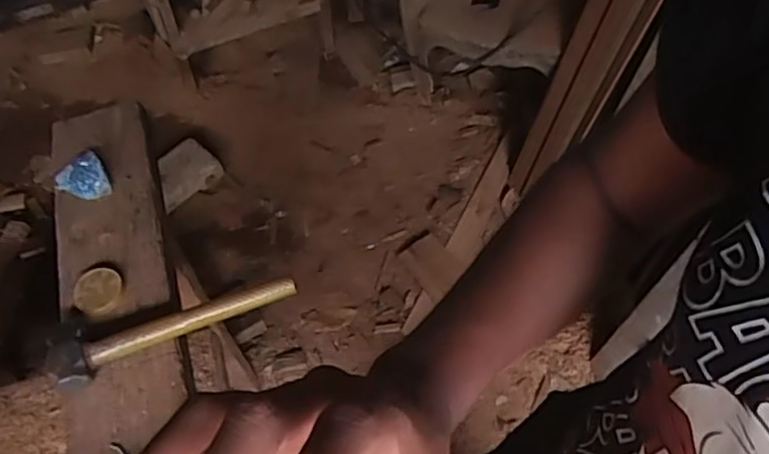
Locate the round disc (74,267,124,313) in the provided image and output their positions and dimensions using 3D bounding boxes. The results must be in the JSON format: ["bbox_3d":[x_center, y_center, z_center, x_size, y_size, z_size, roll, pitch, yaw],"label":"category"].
[{"bbox_3d":[-0.367,0.079,0.798,0.060,0.014,0.057,-2,53,3],"label":"round disc"}]

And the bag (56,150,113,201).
[{"bbox_3d":[-0.423,-0.068,0.880,0.065,0.026,0.072,-29,56,-16],"label":"bag"}]

